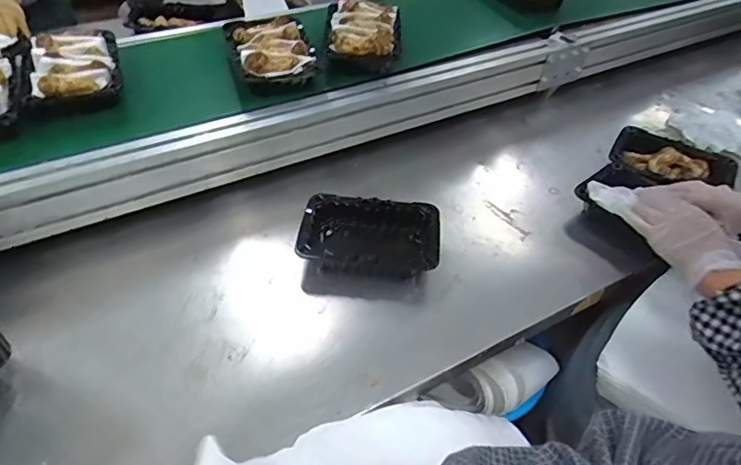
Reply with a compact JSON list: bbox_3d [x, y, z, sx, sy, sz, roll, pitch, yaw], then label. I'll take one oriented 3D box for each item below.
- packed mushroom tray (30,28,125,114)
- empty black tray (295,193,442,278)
[{"bbox_3d":[-0.424,-0.241,0.757,0.114,0.049,0.182,-13,47,-17],"label":"packed mushroom tray"},{"bbox_3d":[-0.001,0.004,0.725,0.189,0.041,0.128,6,45,2],"label":"empty black tray"}]

